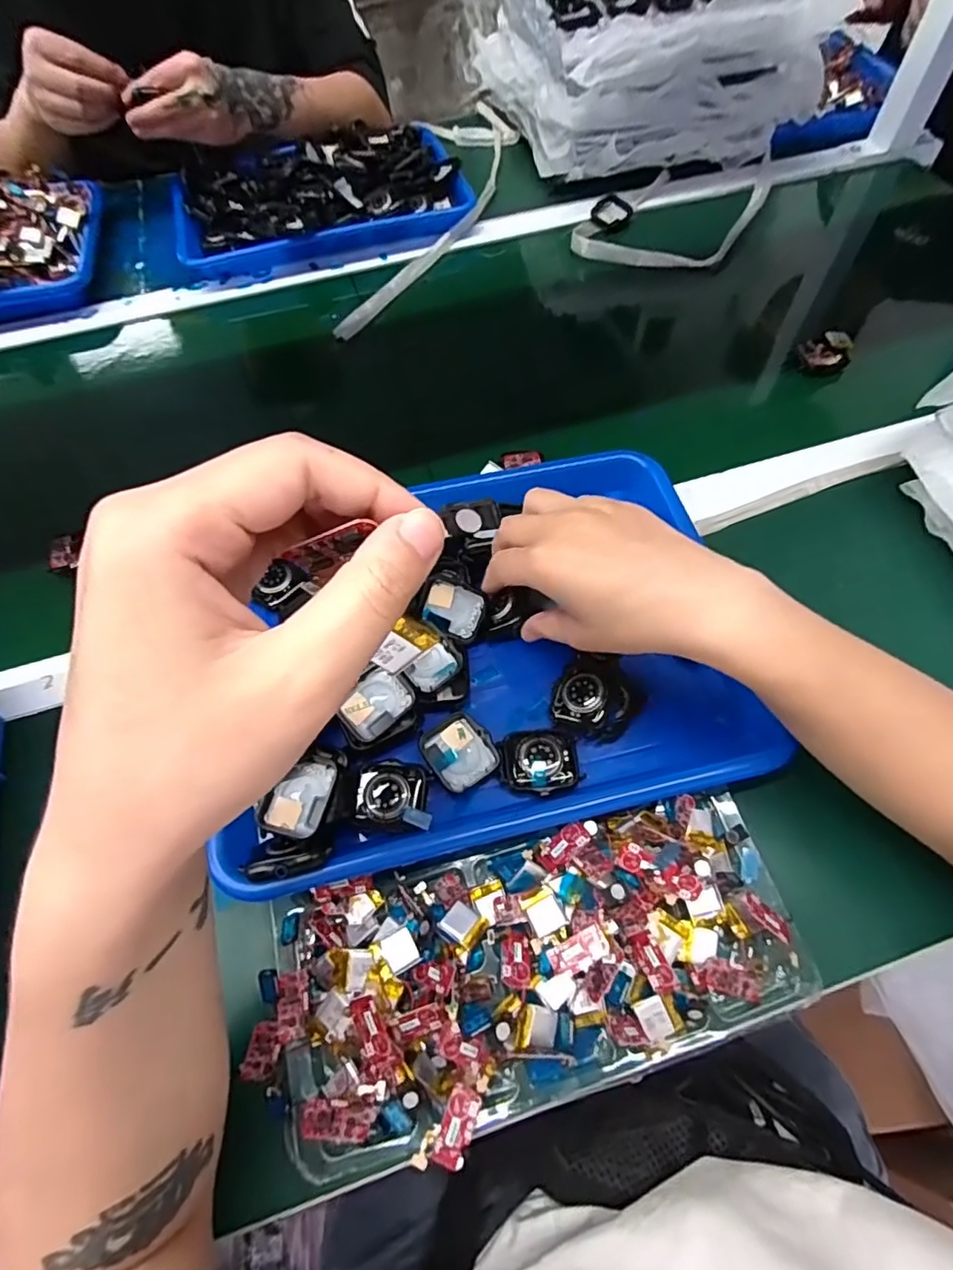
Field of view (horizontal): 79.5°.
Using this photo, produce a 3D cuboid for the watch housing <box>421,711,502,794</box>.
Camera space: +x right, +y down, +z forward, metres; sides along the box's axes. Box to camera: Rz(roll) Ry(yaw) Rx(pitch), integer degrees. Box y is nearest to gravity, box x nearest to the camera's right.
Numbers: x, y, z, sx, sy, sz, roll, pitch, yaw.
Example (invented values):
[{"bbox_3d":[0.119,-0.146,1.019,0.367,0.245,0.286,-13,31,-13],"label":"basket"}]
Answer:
[{"bbox_3d":[-0.010,0.068,0.335,0.038,0.007,0.042,-30,64,-14],"label":"watch housing"}]

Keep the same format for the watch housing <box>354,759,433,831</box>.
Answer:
[{"bbox_3d":[-0.045,0.088,0.315,0.041,0.011,0.034,2,61,3],"label":"watch housing"}]

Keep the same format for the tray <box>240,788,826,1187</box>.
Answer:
[{"bbox_3d":[0.029,0.166,0.286,0.265,0.038,0.118,-12,61,-5],"label":"tray"}]

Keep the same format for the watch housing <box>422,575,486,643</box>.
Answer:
[{"bbox_3d":[-0.014,-0.017,0.367,0.039,0.009,0.034,26,103,4],"label":"watch housing"}]

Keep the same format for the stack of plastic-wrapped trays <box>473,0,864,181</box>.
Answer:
[{"bbox_3d":[0.194,-0.701,0.678,0.299,0.141,0.309,-16,61,-7],"label":"stack of plastic-wrapped trays"}]

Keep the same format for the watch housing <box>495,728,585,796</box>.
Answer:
[{"bbox_3d":[0.036,0.073,0.331,0.043,0.011,0.038,-13,61,-5],"label":"watch housing"}]

